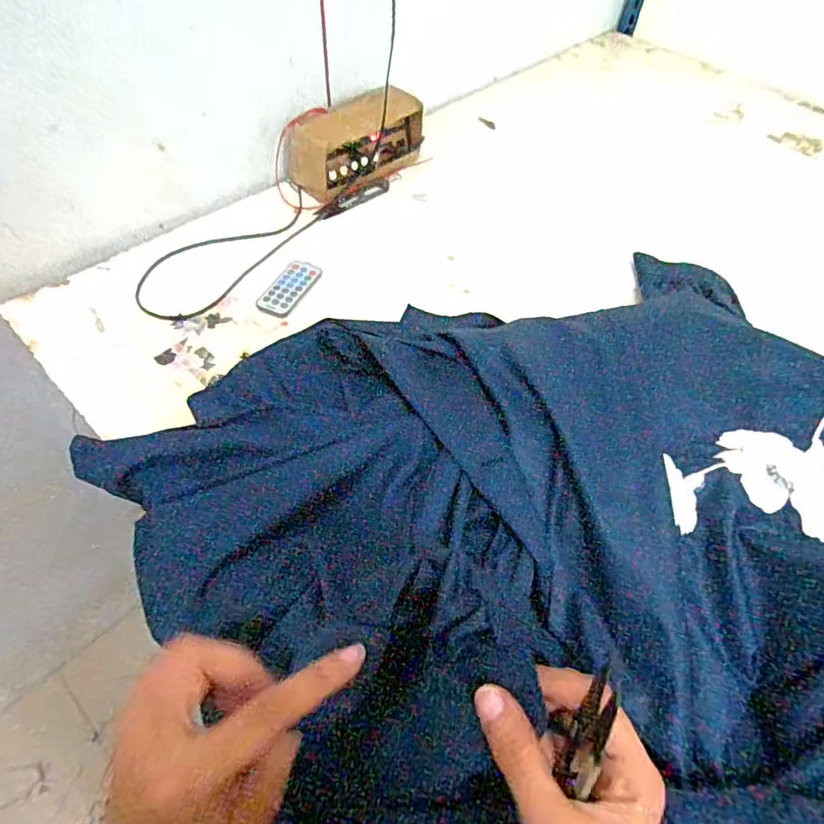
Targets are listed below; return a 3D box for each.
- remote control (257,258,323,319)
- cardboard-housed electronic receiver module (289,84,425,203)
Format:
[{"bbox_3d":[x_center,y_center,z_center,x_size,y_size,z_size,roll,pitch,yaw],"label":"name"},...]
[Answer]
[{"bbox_3d":[-0.137,-0.141,0.599,0.043,0.005,0.086,20,55,11],"label":"remote control"},{"bbox_3d":[-0.070,-0.361,0.713,0.079,0.084,0.189,38,60,22],"label":"cardboard-housed electronic receiver module"}]

